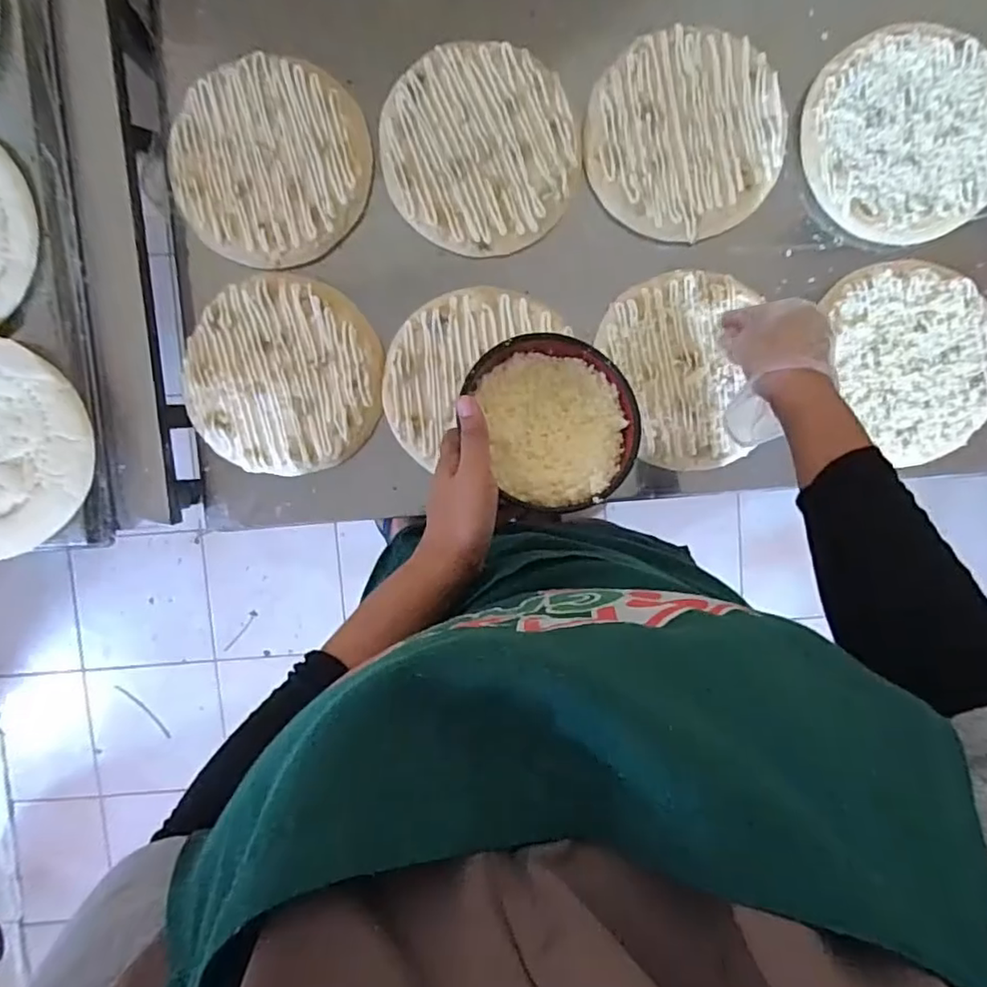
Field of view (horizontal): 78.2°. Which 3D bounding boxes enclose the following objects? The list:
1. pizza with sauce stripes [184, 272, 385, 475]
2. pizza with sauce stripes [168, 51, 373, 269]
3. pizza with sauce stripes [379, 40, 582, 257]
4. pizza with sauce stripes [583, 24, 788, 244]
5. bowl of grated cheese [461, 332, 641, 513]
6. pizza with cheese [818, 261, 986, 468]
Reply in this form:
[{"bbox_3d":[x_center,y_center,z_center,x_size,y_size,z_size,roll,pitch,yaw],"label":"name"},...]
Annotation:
[{"bbox_3d":[-0.214,-0.120,0.624,0.191,0.019,0.194,0,95,0],"label":"pizza with sauce stripes"},{"bbox_3d":[-0.223,-0.331,0.608,0.187,0.019,0.192,0,95,0],"label":"pizza with sauce stripes"},{"bbox_3d":[-0.011,-0.343,0.607,0.189,0.007,0.192,0,95,0],"label":"pizza with sauce stripes"},{"bbox_3d":[0.193,-0.360,0.608,0.194,0.007,0.191,0,95,0],"label":"pizza with sauce stripes"},{"bbox_3d":[0.052,-0.062,0.492,0.119,0.057,0.137,-20,94,2],"label":"bowl of grated cheese"},{"bbox_3d":[0.438,-0.139,0.626,0.156,0.014,0.206,-25,94,2],"label":"pizza with cheese"}]

